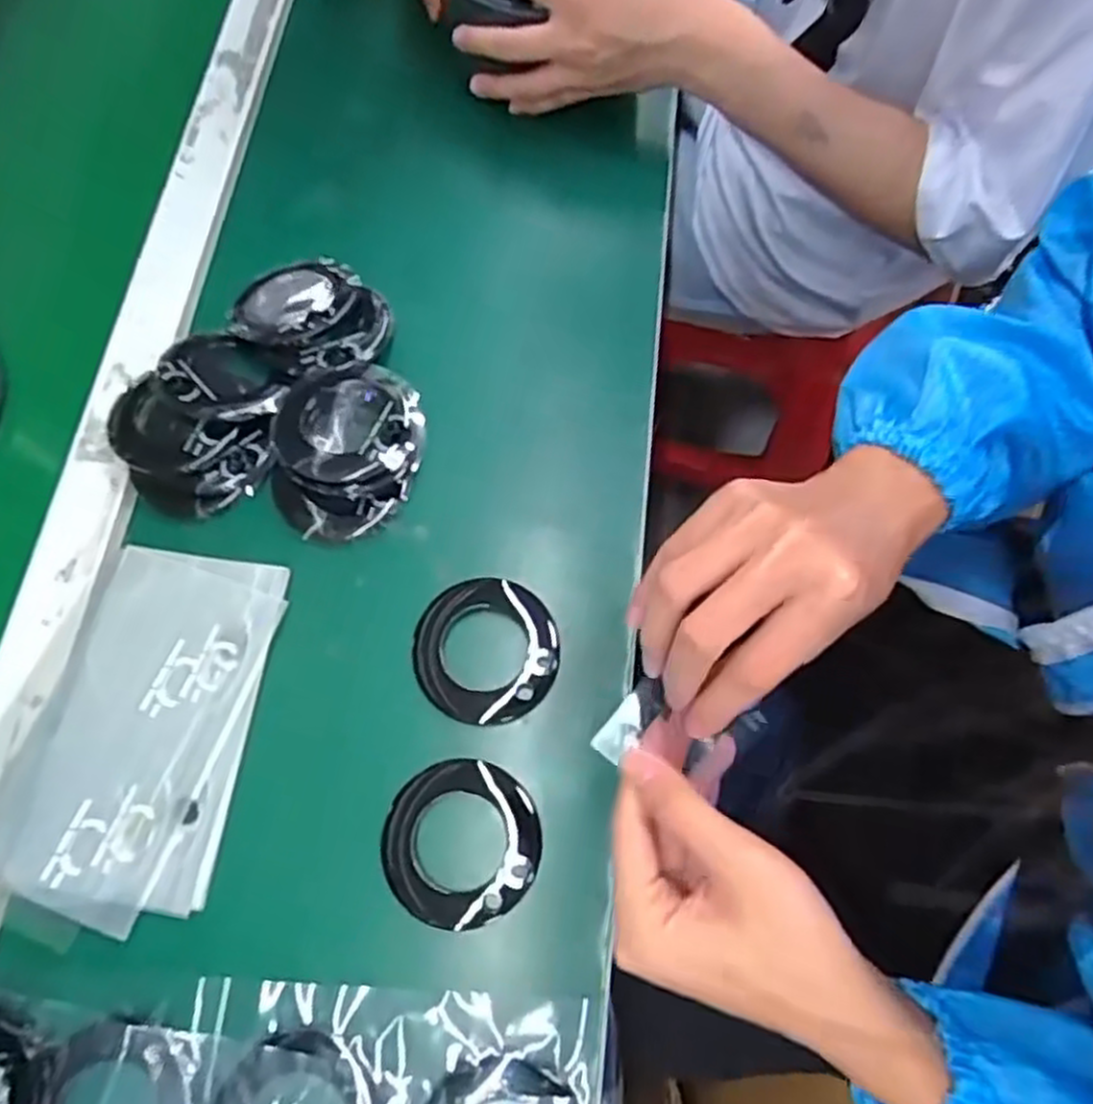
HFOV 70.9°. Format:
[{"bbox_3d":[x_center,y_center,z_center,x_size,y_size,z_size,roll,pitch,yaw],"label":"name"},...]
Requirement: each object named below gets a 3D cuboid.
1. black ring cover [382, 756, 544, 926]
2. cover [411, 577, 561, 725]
[{"bbox_3d":[-0.041,0.144,0.380,0.075,0.014,0.076,20,74,6],"label":"black ring cover"},{"bbox_3d":[-0.033,0.052,0.412,0.078,0.011,0.076,14,73,5],"label":"cover"}]

